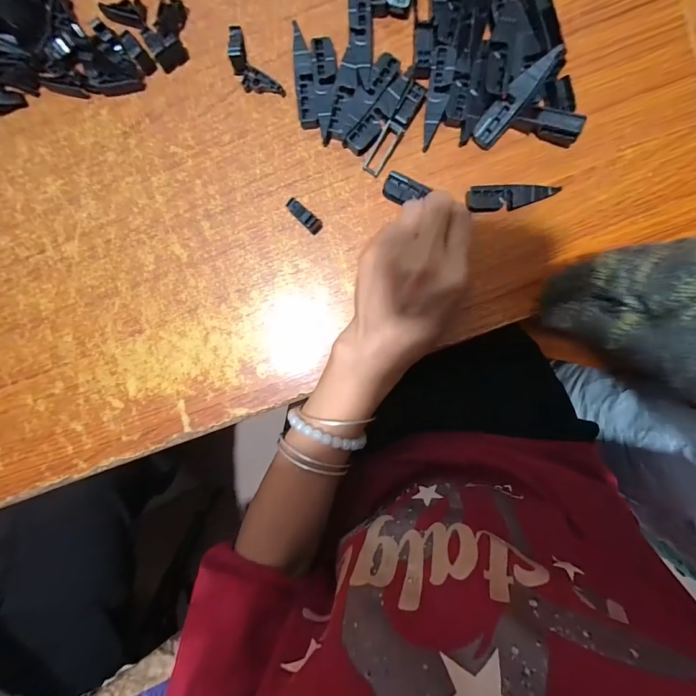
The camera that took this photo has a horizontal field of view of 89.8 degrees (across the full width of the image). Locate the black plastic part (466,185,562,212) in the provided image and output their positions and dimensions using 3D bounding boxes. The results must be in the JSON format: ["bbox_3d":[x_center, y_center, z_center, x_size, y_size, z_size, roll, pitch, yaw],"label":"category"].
[{"bbox_3d":[0.122,-0.111,0.260,0.065,0.010,0.017,-2,96,0],"label":"black plastic part"}]

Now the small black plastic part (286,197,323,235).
[{"bbox_3d":[-0.033,-0.101,0.266,0.031,0.004,0.011,41,94,-4],"label":"small black plastic part"}]

